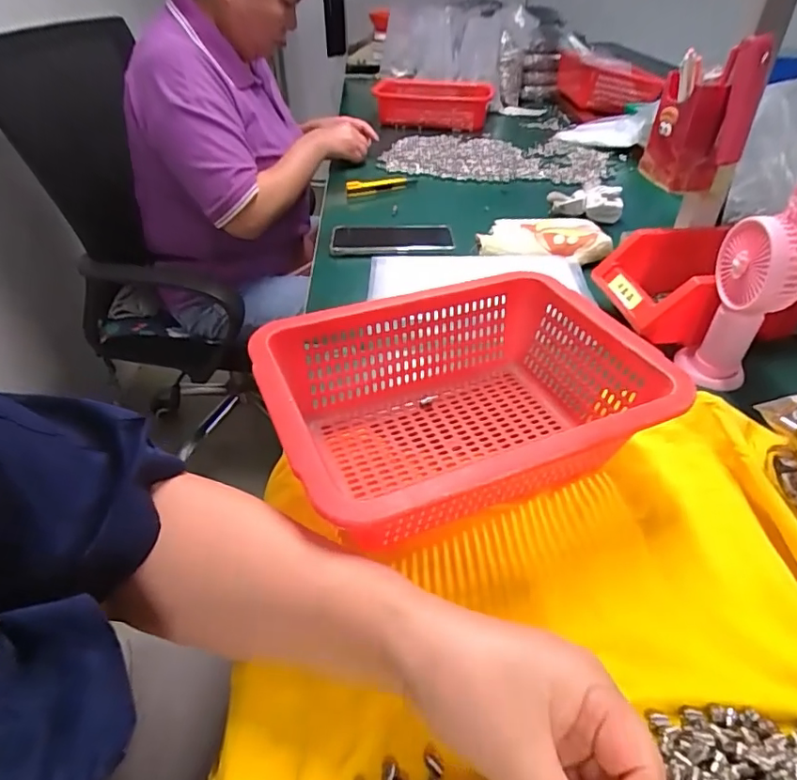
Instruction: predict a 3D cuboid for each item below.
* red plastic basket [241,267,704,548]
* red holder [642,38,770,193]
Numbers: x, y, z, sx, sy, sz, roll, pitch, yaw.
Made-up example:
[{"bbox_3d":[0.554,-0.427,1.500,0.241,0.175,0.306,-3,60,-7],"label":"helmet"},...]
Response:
[{"bbox_3d":[0.046,0.012,0.391,0.262,0.093,0.192,-16,43,-18],"label":"red plastic basket"},{"bbox_3d":[0.299,-0.268,0.527,0.086,0.124,0.058,16,42,19],"label":"red holder"}]

